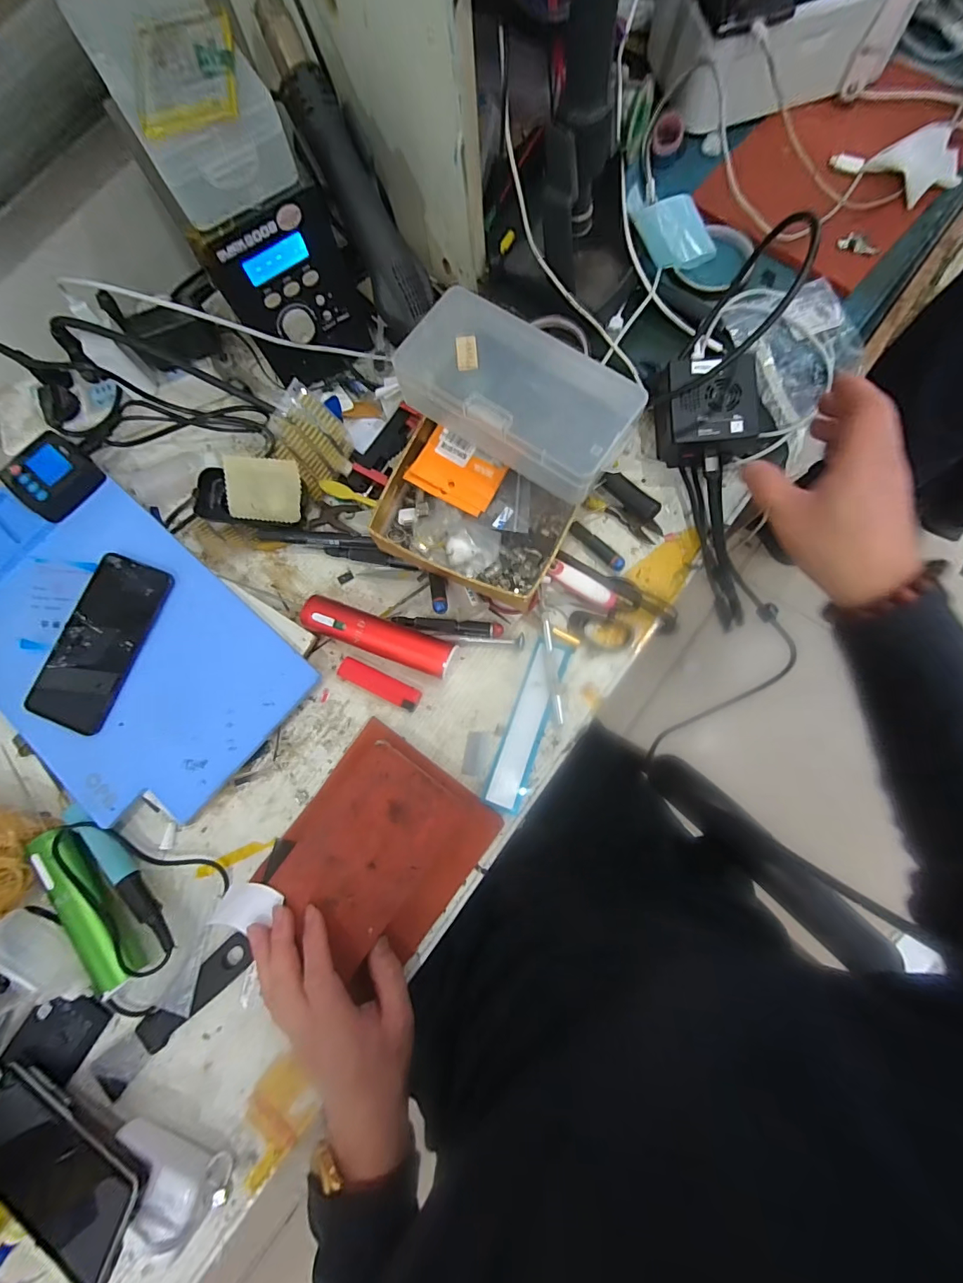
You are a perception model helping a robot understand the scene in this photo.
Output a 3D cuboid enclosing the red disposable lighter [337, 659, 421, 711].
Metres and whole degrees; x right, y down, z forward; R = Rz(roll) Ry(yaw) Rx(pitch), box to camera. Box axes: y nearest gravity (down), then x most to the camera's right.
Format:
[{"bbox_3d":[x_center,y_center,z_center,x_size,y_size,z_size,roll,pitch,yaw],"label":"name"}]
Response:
[{"bbox_3d":[-0.095,0.040,0.430,0.081,0.012,0.021,24,81,9],"label":"red disposable lighter"}]

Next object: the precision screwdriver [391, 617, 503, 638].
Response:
[{"bbox_3d":[-0.032,-0.013,0.430,0.101,0.015,0.015,4,79,5],"label":"precision screwdriver"}]

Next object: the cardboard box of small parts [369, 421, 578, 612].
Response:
[{"bbox_3d":[-0.008,-0.108,0.404,0.157,0.043,0.121,23,81,8],"label":"cardboard box of small parts"}]

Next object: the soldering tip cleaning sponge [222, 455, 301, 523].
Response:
[{"bbox_3d":[-0.216,-0.150,0.455,0.082,0.006,0.058,8,111,12],"label":"soldering tip cleaning sponge"}]

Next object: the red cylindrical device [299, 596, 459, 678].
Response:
[{"bbox_3d":[-0.096,-0.006,0.426,0.141,0.032,0.033,19,81,8],"label":"red cylindrical device"}]

